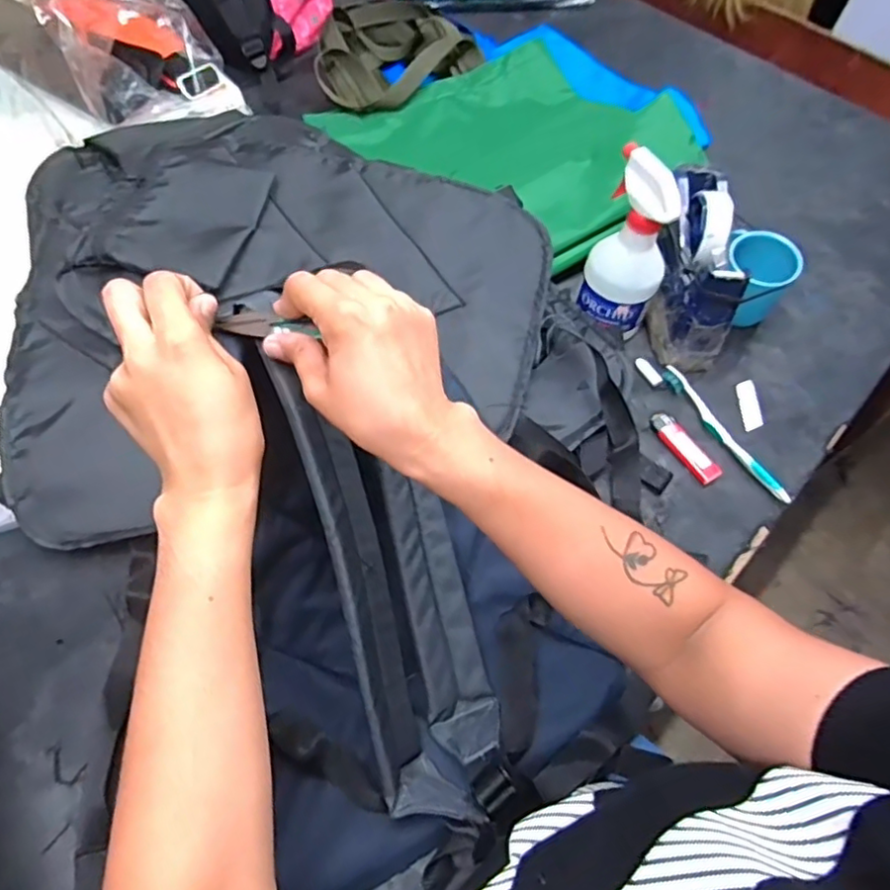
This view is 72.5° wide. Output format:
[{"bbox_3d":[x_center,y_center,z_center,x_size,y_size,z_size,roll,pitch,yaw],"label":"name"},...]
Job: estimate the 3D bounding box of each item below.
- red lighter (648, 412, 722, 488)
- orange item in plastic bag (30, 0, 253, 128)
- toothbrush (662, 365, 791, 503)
[{"bbox_3d":[0.241,0.000,0.611,0.025,0.008,0.087,-25,64,-18],"label":"red lighter"},{"bbox_3d":[-0.353,-0.473,0.715,0.183,0.154,0.134,-25,64,-18],"label":"orange item in plastic bag"},{"bbox_3d":[0.281,-0.014,0.620,0.021,0.013,0.179,-21,63,-16],"label":"toothbrush"}]

